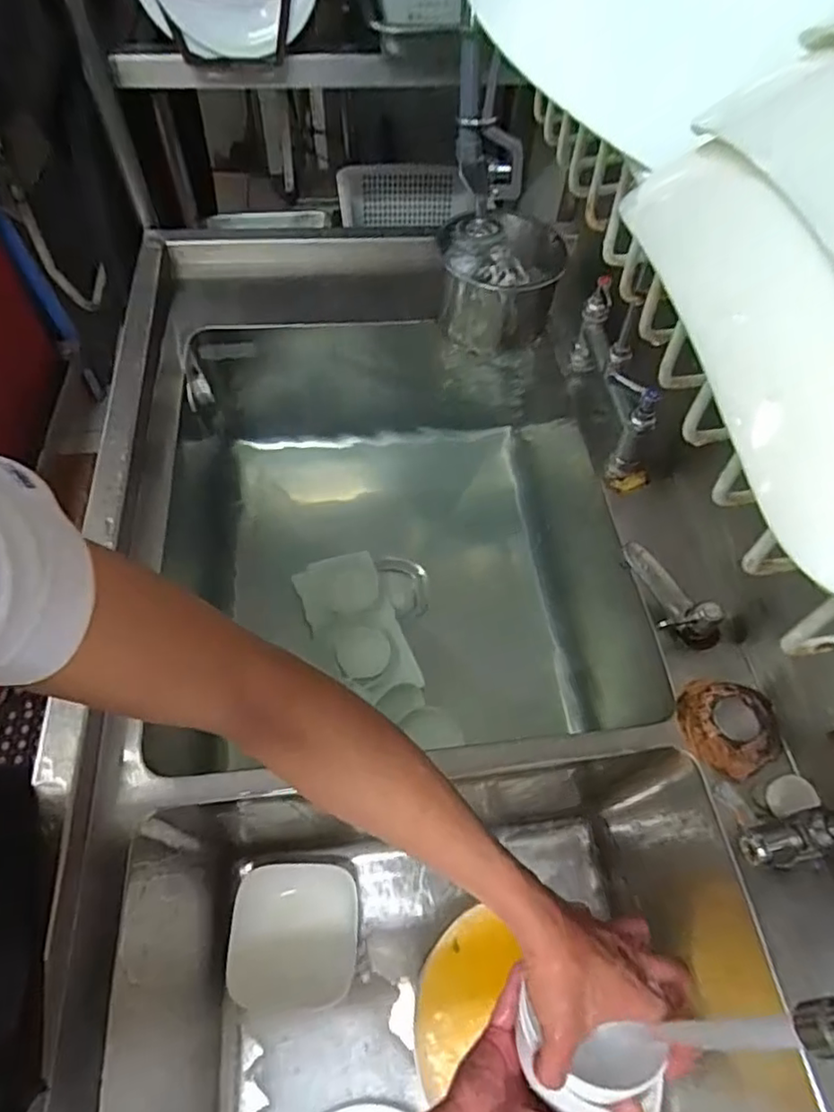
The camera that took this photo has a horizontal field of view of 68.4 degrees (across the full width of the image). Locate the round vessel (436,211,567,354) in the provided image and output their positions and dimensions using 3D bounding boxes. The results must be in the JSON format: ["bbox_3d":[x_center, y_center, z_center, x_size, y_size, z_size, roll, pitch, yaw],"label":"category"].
[{"bbox_3d":[0.111,-0.386,0.875,0.163,0.132,0.172,1,58,-2],"label":"round vessel"}]

